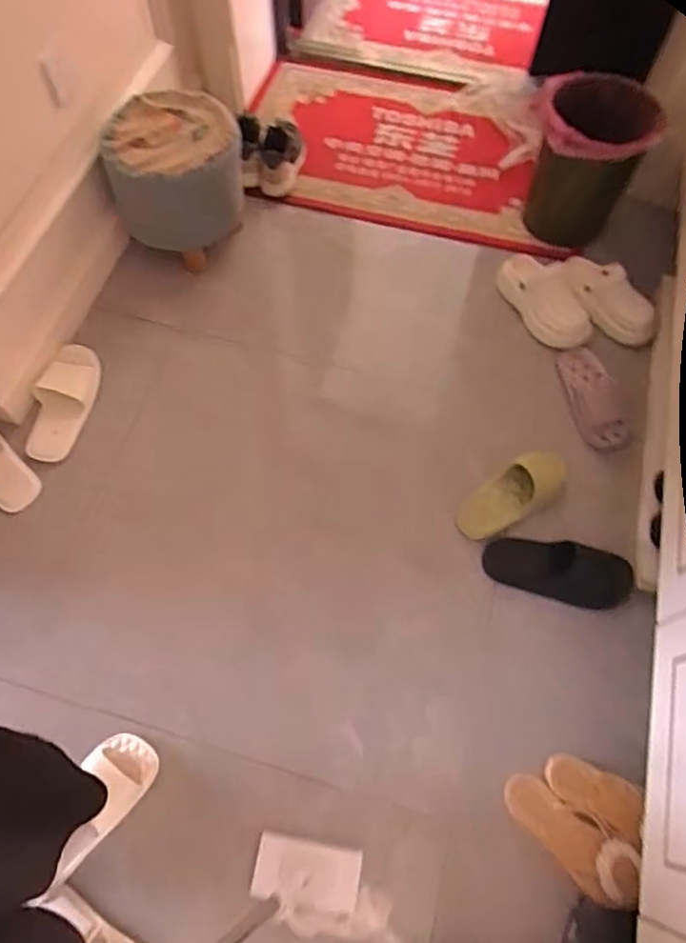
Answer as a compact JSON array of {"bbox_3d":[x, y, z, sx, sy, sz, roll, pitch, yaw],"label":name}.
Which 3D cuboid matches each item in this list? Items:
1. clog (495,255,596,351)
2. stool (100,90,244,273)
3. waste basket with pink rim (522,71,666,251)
[{"bbox_3d":[0.452,-0.382,1.385,0.113,0.114,0.246,-31,71,-17],"label":"clog"},{"bbox_3d":[-0.389,-0.666,1.398,0.275,0.289,0.274,2,65,-3],"label":"stool"},{"bbox_3d":[0.553,-0.702,1.399,0.238,0.307,0.248,16,65,3],"label":"waste basket with pink rim"}]

